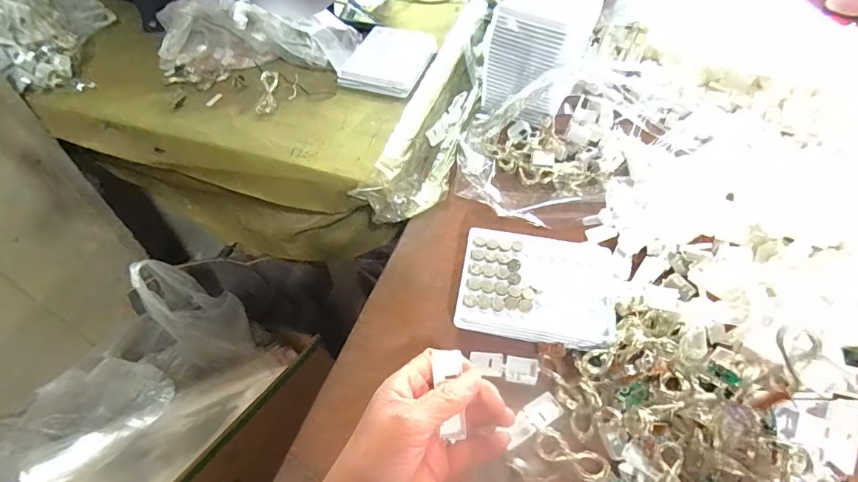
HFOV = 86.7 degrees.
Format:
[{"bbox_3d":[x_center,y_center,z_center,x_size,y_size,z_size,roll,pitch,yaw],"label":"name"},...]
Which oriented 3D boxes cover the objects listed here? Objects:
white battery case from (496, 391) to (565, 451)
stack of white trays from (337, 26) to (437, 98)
[{"bbox_3d":[0.079,0.137,0.348,0.051,0.007,0.019,-27,56,-20],"label":"white battery case"},{"bbox_3d":[-0.050,-0.246,0.609,0.095,0.016,0.132,16,53,12],"label":"stack of white trays"}]

